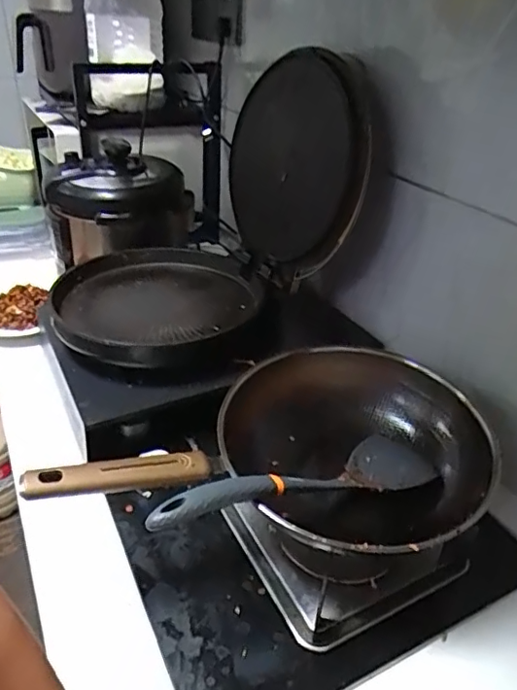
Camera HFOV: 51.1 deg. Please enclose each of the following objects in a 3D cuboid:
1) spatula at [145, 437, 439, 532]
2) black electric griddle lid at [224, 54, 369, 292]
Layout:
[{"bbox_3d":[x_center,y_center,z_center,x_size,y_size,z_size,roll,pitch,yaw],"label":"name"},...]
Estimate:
[{"bbox_3d":[0.049,0.145,0.575,0.350,0.041,0.084,2,27,-39],"label":"spatula"},{"bbox_3d":[0.041,-0.291,0.888,0.061,0.333,0.338,-12,36,-33],"label":"black electric griddle lid"}]

